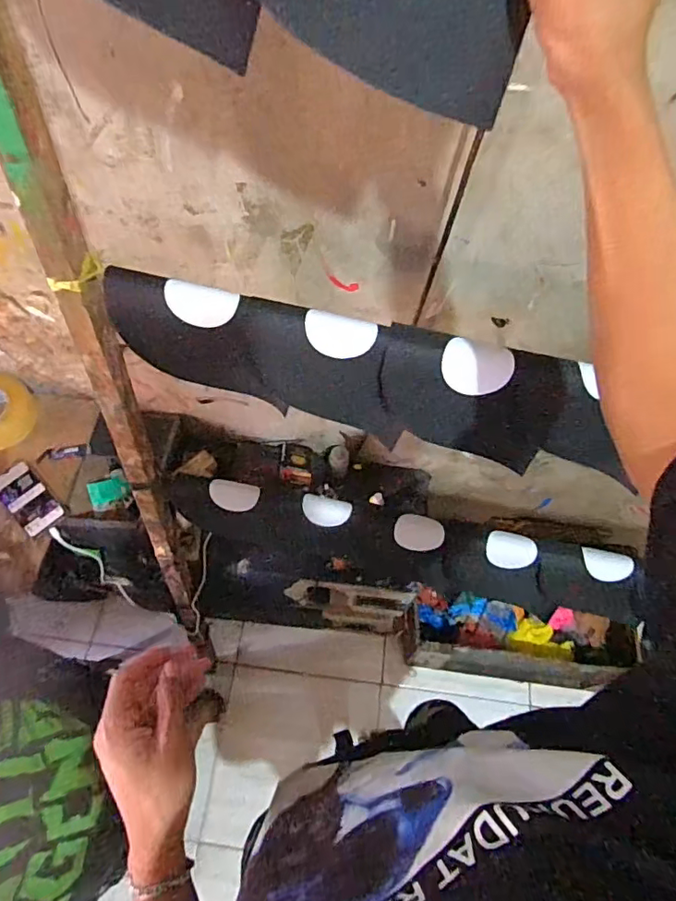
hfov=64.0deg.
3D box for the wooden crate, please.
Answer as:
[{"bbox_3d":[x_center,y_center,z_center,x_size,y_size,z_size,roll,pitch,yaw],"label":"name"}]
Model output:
[{"bbox_3d":[0.479,0.498,1.415,0.554,0.179,0.183,4,61,14],"label":"wooden crate"}]

